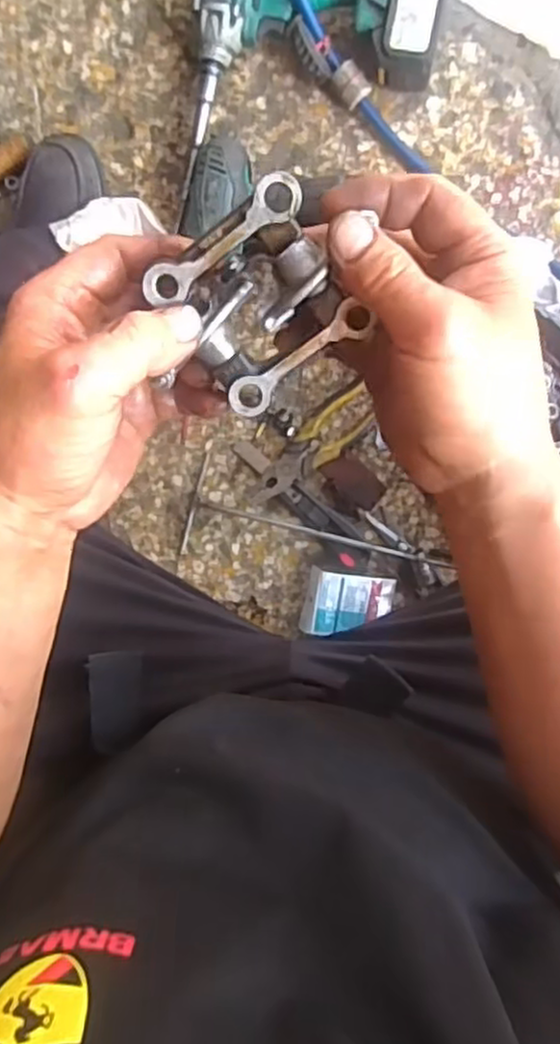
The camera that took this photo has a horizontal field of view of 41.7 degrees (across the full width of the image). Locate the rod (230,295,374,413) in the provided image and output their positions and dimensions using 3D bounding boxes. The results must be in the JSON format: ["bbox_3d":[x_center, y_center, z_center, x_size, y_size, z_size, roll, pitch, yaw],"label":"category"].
[{"bbox_3d":[0.007,-0.066,0.302,0.065,0.007,0.016,-34,95,14],"label":"rod"}]

